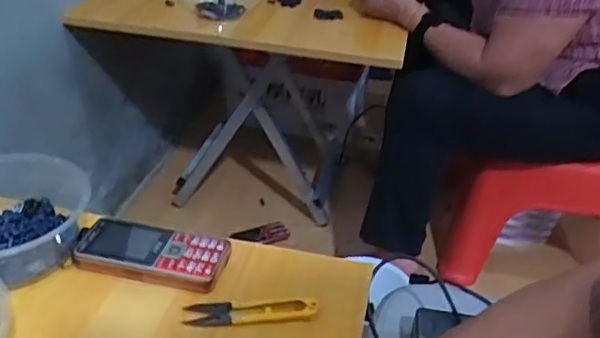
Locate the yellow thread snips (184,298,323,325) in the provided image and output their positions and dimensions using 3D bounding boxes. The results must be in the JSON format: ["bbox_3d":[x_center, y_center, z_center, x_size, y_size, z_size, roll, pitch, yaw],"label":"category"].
[{"bbox_3d":[-0.039,0.114,0.489,0.106,0.009,0.023,2,33,-4],"label":"yellow thread snips"}]

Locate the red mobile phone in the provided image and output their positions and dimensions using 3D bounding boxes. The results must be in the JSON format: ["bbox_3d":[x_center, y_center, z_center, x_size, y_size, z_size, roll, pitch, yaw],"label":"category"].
[{"bbox_3d":[-0.127,0.072,0.533,0.127,0.018,0.061,10,34,8],"label":"red mobile phone"}]

